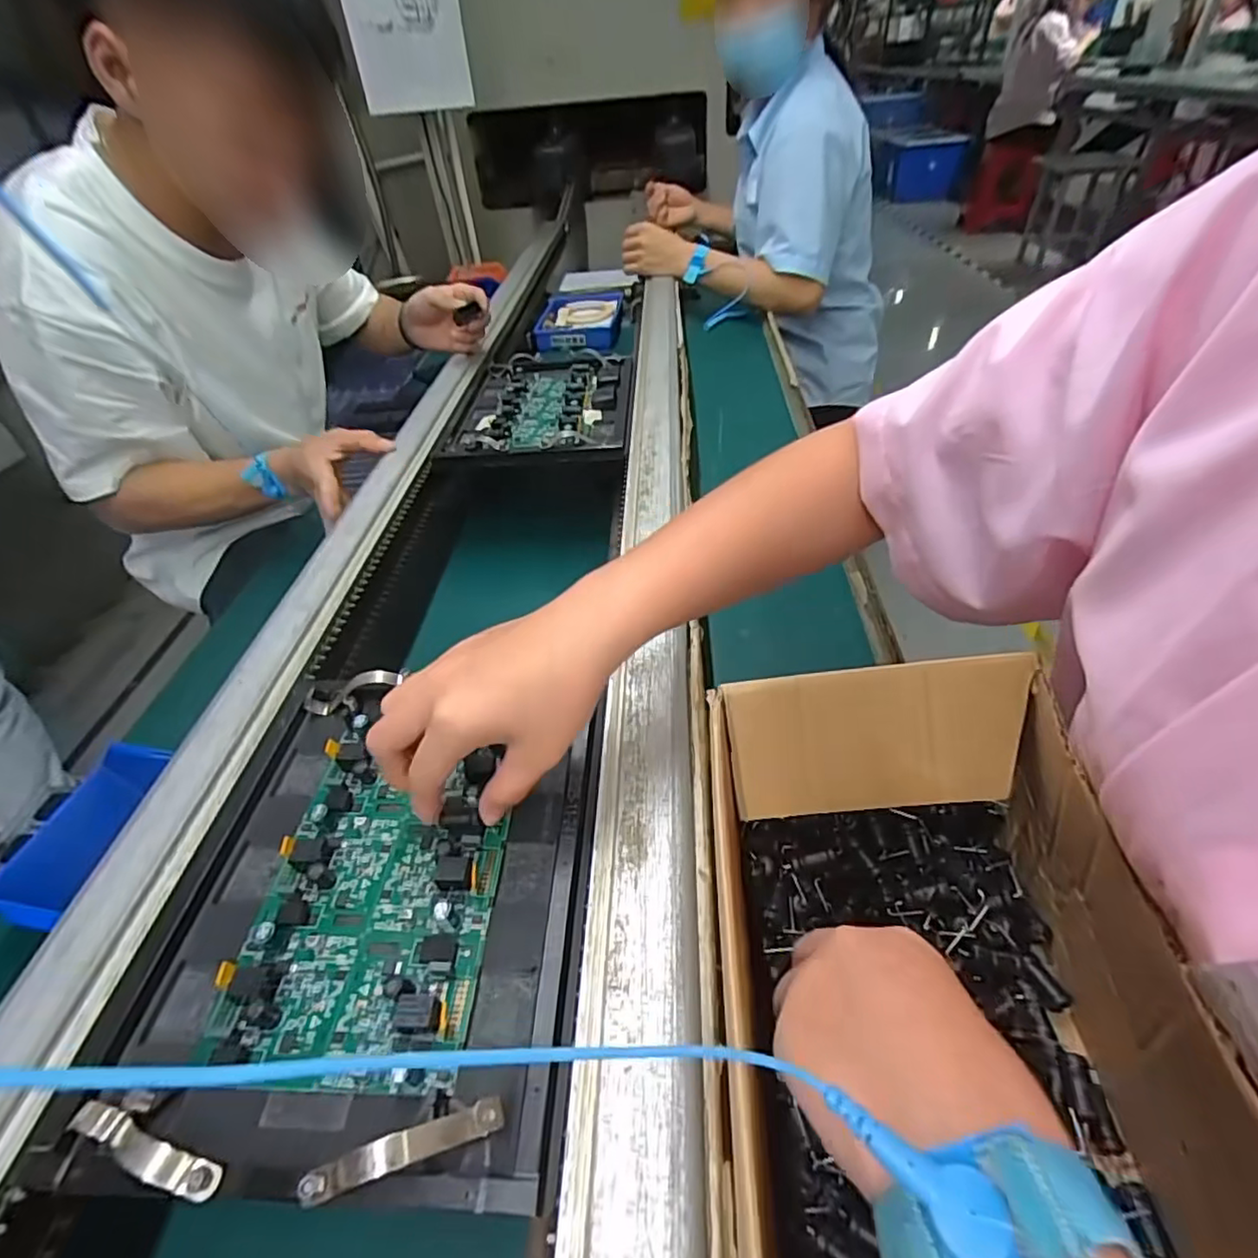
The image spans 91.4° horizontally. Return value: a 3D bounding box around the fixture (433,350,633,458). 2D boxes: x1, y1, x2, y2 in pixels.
[{"bbox_3d":[-0.100,-0.263,0.714,0.197,0.031,0.245,1,43,2],"label":"fixture"}]

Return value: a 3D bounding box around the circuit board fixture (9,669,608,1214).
[{"bbox_3d":[-0.124,0.126,0.312,0.202,0.032,0.240,2,44,3],"label":"circuit board fixture"}]

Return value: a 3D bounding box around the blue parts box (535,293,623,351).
[{"bbox_3d":[-0.095,-0.606,1.197,0.153,0.045,0.222,3,44,4],"label":"blue parts box"}]

